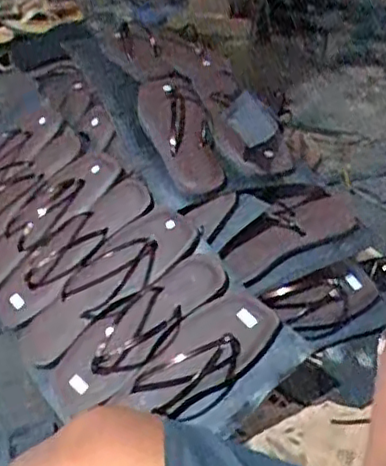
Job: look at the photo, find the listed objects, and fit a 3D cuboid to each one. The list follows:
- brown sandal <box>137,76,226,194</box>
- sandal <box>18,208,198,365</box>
[{"bbox_3d":[-0.021,-0.149,0.942,0.092,0.032,0.248,-9,52,-14],"label":"brown sandal"},{"bbox_3d":[-0.109,0.062,0.815,0.261,0.047,0.089,-39,40,-4],"label":"sandal"}]

